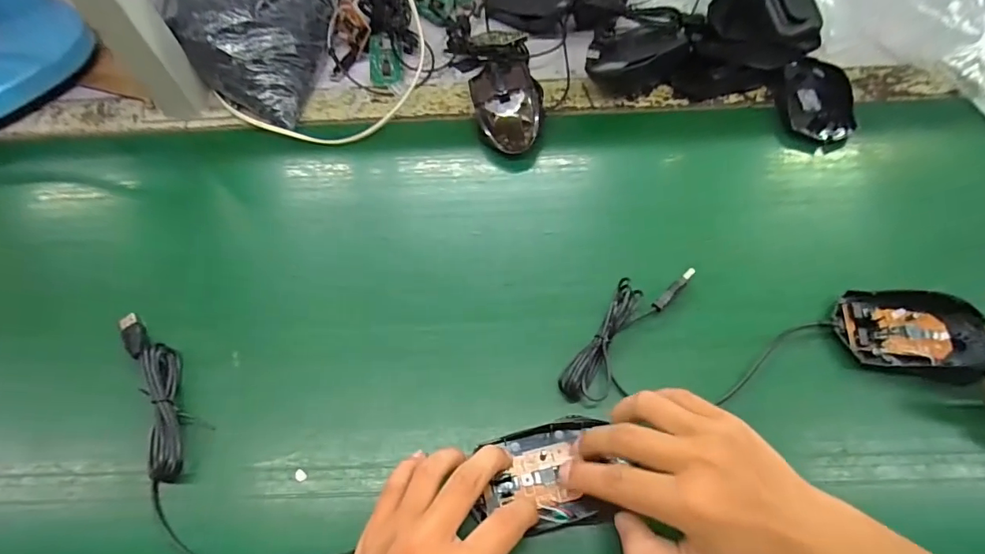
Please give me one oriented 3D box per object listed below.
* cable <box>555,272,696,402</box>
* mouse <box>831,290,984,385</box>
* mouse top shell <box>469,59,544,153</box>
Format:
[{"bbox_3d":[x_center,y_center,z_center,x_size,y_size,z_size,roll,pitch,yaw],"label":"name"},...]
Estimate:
[{"bbox_3d":[0.100,0.038,0.355,0.043,0.016,0.136,30,67,19],"label":"cable"},{"bbox_3d":[0.311,0.041,0.346,0.107,0.020,0.072,-4,60,2],"label":"mouse"},{"bbox_3d":[0.015,-0.169,0.457,0.070,0.042,0.109,-6,60,1],"label":"mouse top shell"}]

